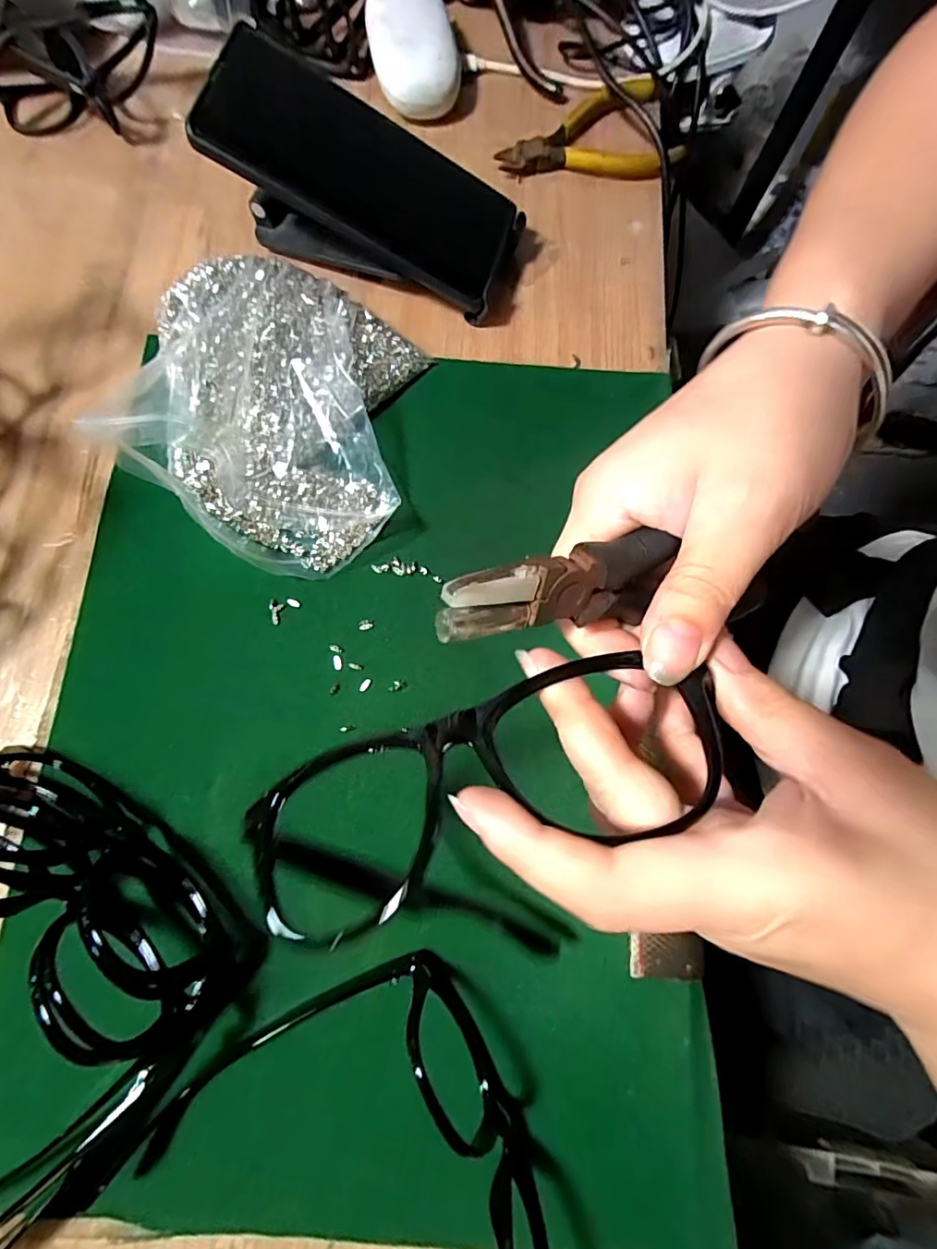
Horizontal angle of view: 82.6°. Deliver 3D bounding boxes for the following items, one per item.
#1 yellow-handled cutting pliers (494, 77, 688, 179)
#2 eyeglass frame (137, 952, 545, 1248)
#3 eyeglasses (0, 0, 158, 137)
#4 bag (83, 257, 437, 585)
[{"bbox_3d":[0.077,-0.326,0.352,0.117,0.015,0.074,-8,77,-3],"label":"yellow-handled cutting pliers"},{"bbox_3d":[-0.049,0.238,0.199,0.155,0.046,0.149,-23,78,-6],"label":"eyeglass frame"},{"bbox_3d":[-0.249,-0.333,0.325,0.127,0.044,0.058,2,76,15],"label":"eyeglasses"},{"bbox_3d":[-0.100,-0.118,0.287,0.156,0.038,0.158,29,78,6],"label":"bag"}]

